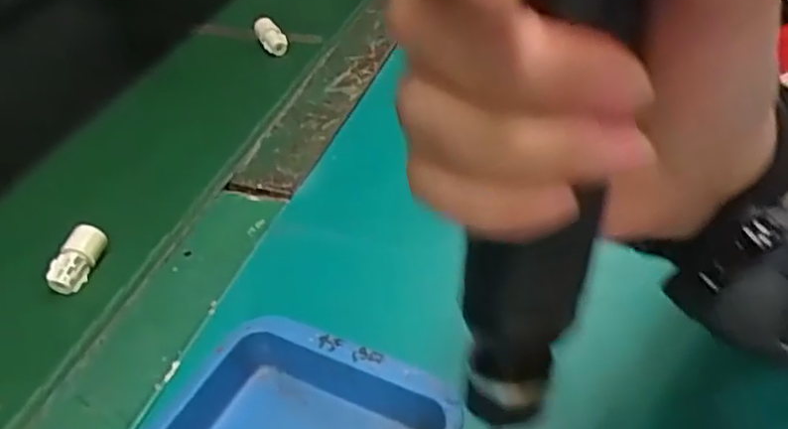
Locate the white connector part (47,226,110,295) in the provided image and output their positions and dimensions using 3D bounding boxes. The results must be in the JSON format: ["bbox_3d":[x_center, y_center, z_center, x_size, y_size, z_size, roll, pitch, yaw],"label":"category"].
[{"bbox_3d":[-0.188,0.026,0.399,0.017,0.014,0.042,12,61,17],"label":"white connector part"}]

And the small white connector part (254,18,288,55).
[{"bbox_3d":[-0.113,-0.165,0.618,0.015,0.021,0.046,-29,60,-27],"label":"small white connector part"}]

